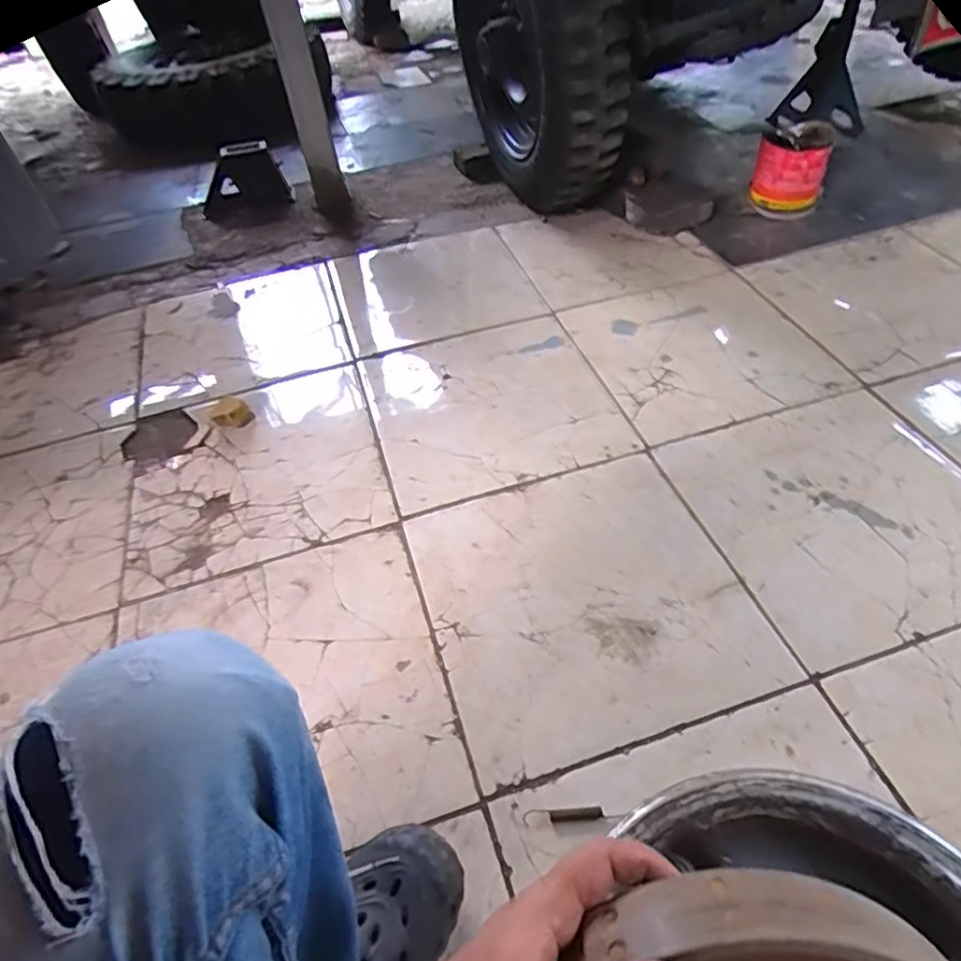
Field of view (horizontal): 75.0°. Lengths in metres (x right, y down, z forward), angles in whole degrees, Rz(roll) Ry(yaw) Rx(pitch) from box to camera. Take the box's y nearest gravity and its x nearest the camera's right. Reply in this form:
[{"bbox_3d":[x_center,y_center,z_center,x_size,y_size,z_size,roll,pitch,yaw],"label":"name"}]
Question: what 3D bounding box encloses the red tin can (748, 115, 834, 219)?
[{"bbox_3d":[0.698,-0.706,1.409,0.149,0.161,0.148,15,52,20],"label":"red tin can"}]

